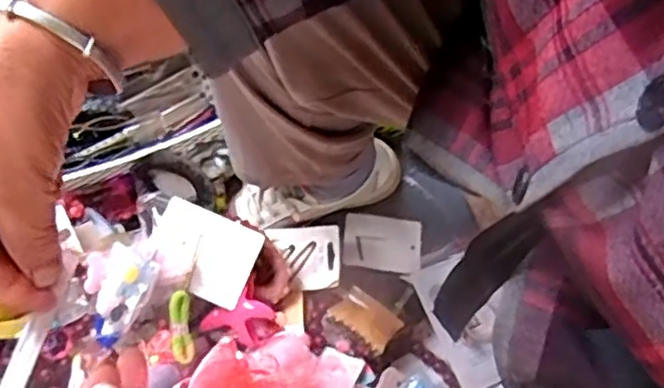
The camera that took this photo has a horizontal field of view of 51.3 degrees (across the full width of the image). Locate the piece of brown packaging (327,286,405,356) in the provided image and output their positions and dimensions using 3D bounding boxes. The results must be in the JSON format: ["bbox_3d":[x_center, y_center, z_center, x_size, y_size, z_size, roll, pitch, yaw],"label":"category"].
[{"bbox_3d":[0.036,0.129,0.718,0.067,0.021,0.043,39,76,13],"label":"piece of brown packaging"}]

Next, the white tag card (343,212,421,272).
[{"bbox_3d":[0.058,0.054,0.783,0.085,0.006,0.064,7,63,-3],"label":"white tag card"}]

